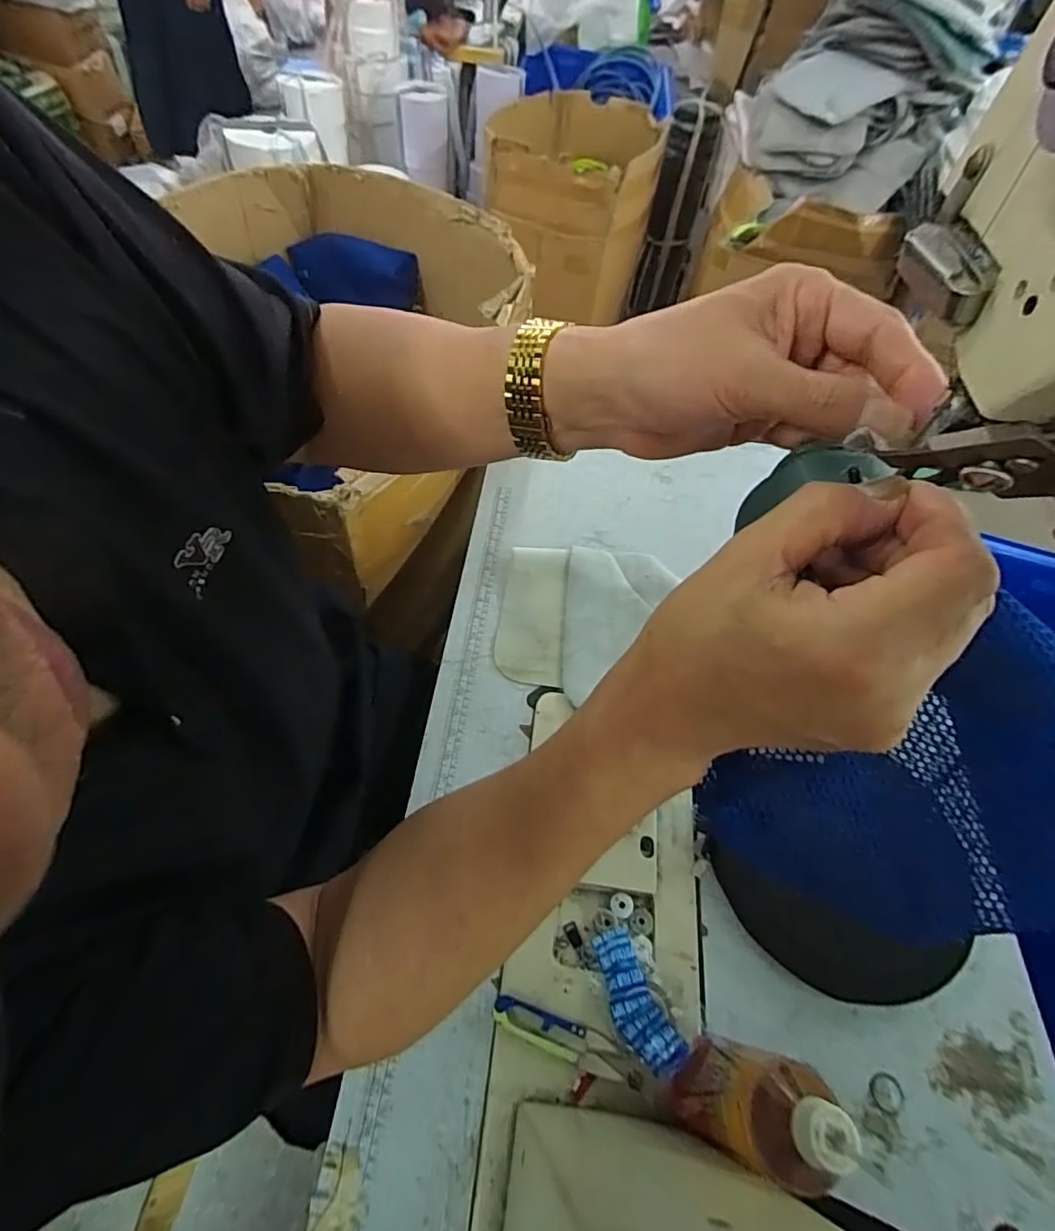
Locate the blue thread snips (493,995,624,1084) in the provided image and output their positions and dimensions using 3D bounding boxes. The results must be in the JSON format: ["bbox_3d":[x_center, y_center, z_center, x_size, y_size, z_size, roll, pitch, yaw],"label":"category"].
[{"bbox_3d":[0.025,0.346,0.470,0.110,0.010,0.027,20,60,11],"label":"blue thread snips"}]

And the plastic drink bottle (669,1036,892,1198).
[{"bbox_3d":[0.150,0.321,0.373,0.068,0.153,0.066,13,56,1],"label":"plastic drink bottle"}]

